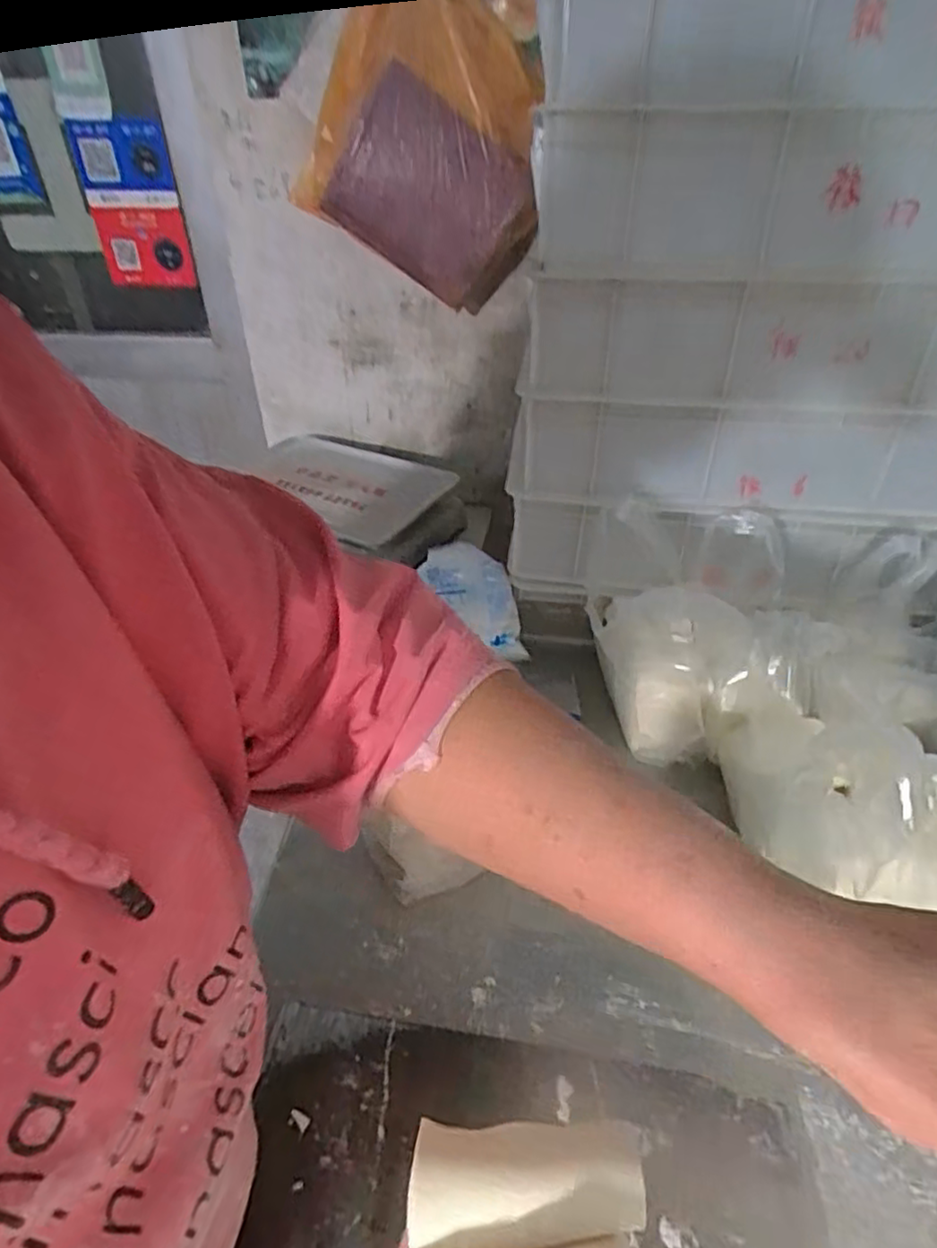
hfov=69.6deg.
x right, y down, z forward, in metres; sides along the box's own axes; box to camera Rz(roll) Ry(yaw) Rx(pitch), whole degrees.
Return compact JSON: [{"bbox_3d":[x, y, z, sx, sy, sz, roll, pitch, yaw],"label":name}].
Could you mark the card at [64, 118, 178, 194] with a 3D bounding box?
[{"bbox_3d":[-0.533,-0.716,1.030,0.168,0.089,0.008,7,39,12],"label":"card"}]

